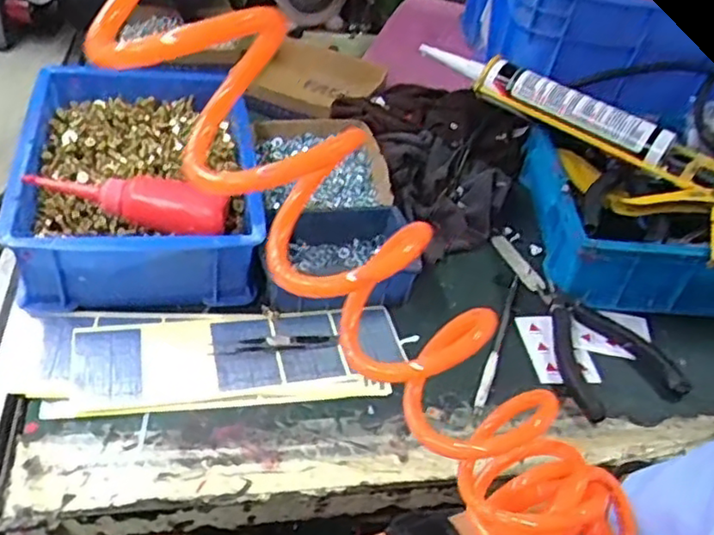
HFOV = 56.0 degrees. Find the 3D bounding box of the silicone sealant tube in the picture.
[{"bbox_3d":[0.194,-0.184,0.725,0.057,0.042,0.293,-30,55,-33],"label":"silicone sealant tube"}]

